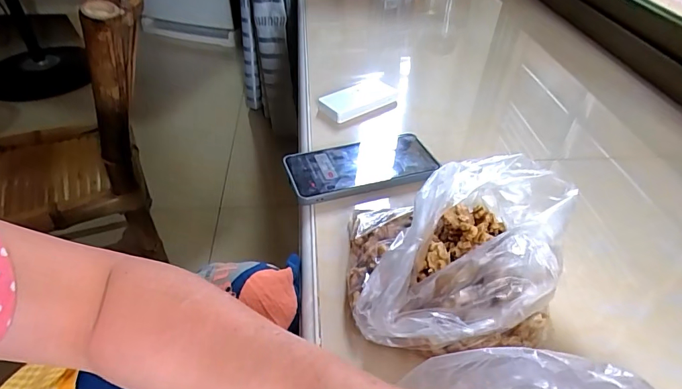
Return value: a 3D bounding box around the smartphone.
[{"bbox_3d":[0.022,-0.031,0.456,0.157,0.009,0.073,-11,50,-13],"label":"smartphone"}]

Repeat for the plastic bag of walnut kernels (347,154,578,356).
[{"bbox_3d":[0.092,0.049,0.325,0.165,0.095,0.154,5,42,-1],"label":"plastic bag of walnut kernels"}]

